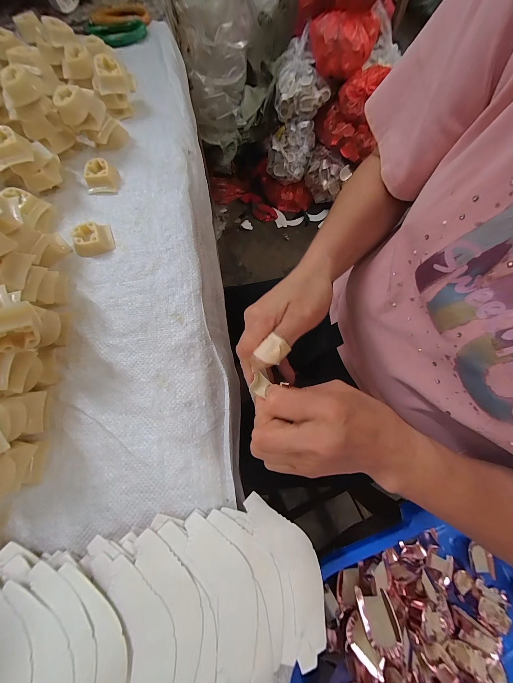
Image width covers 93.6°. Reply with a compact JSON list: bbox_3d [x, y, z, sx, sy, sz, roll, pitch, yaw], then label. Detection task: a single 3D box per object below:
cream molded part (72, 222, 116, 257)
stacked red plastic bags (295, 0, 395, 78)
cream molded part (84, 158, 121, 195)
[{"bbox_3d":[-0.197,-0.123,0.288,0.042,0.017,0.034,-22,75,-4],"label":"cream molded part"},{"bbox_3d":[0.282,-1.104,0.764,0.293,0.229,0.328,9,74,3],"label":"stacked red plastic bags"},{"bbox_3d":[-0.200,-0.214,0.309,0.036,0.020,0.043,-5,75,1],"label":"cream molded part"}]

